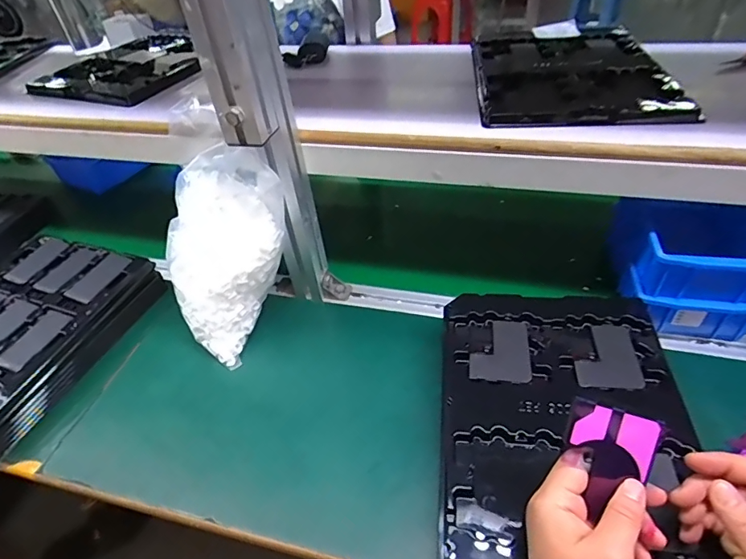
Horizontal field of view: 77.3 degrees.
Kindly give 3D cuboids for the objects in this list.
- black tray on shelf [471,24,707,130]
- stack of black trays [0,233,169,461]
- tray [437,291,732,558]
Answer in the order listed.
[{"bbox_3d":[0.242,-0.257,0.584,0.222,0.029,0.305,0,42,6],"label":"black tray on shelf"},{"bbox_3d":[-0.459,0.080,0.592,0.243,0.059,0.327,13,45,19],"label":"stack of black trays"},{"bbox_3d":[0.174,0.132,0.434,0.215,0.040,0.296,2,44,10],"label":"tray"}]

